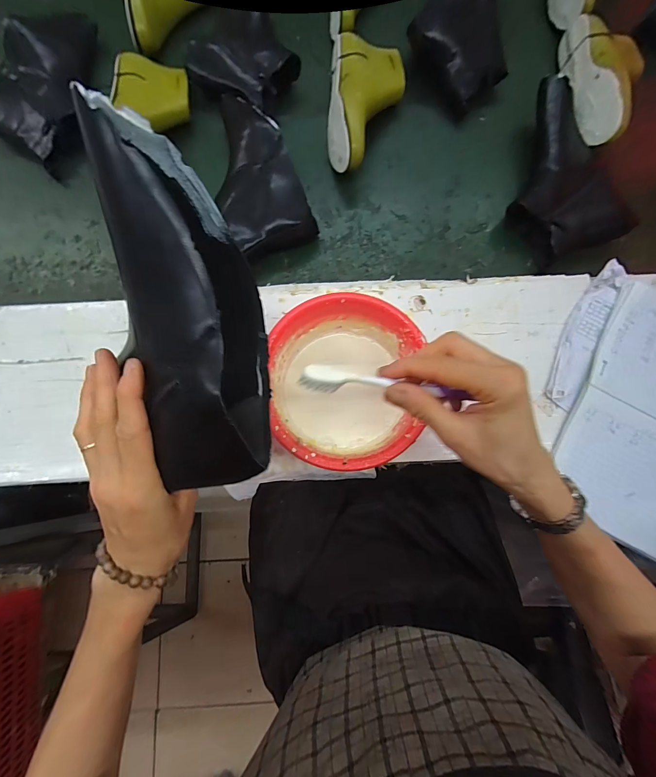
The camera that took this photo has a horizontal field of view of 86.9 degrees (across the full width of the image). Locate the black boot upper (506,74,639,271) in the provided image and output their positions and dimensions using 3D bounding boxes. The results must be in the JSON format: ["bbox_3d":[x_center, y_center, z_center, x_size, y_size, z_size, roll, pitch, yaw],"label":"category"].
[{"bbox_3d":[0.328,-0.316,0.513,0.165,0.053,0.256,-16,80,-4],"label":"black boot upper"}]

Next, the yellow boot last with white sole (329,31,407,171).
[{"bbox_3d":[0.058,-0.429,0.522,0.111,0.073,0.231,4,80,0],"label":"yellow boot last with white sole"}]

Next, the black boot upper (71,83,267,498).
[{"bbox_3d":[-0.095,-0.052,0.243,0.083,0.083,0.243,-12,100,-3],"label":"black boot upper"}]

